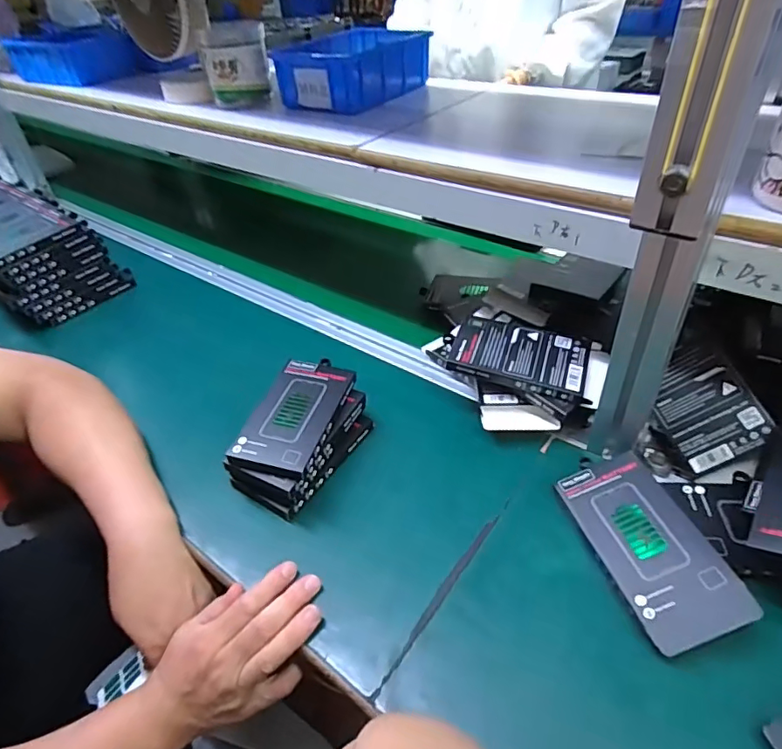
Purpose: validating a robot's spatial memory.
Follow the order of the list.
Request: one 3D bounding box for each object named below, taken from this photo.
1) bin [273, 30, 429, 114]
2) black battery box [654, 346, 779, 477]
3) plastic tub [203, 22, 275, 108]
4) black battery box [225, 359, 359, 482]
[{"bbox_3d":[-0.047,-0.404,0.687,0.127,0.060,0.171,21,46,28],"label":"bin"},{"bbox_3d":[0.280,0.028,0.466,0.076,0.009,0.101,-36,69,22],"label":"black battery box"},{"bbox_3d":[-0.201,-0.411,0.687,0.083,0.086,0.073,-13,40,-10],"label":"plastic tub"},{"bbox_3d":[-0.091,0.038,0.501,0.075,0.021,0.132,10,42,17],"label":"black battery box"}]

